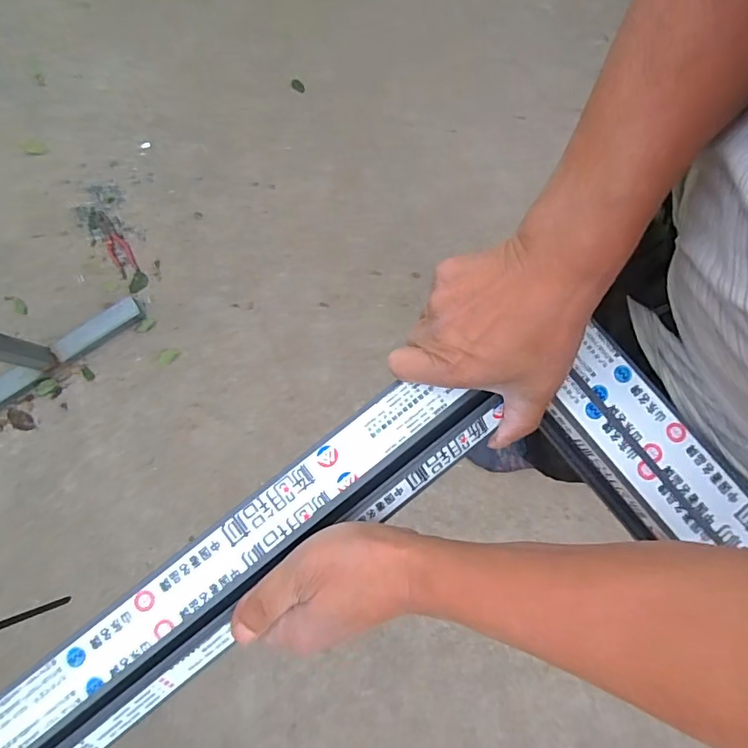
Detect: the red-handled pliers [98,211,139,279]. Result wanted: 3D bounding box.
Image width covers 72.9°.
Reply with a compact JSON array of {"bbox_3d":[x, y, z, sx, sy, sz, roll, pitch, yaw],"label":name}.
[{"bbox_3d":[-0.700,-0.352,1.367,0.057,0.009,0.200,-32,82,-7],"label":"red-handled pliers"}]

